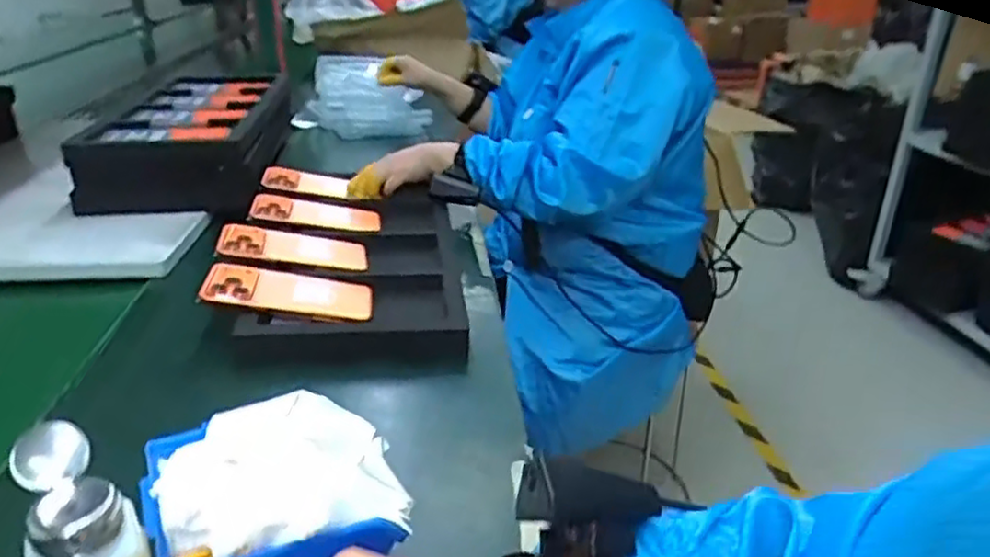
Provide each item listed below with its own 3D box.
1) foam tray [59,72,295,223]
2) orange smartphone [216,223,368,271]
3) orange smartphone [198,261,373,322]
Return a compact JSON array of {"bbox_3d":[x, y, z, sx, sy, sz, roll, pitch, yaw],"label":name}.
[{"bbox_3d":[-0.447,-0.215,1.062,0.224,0.107,0.424,-2,26,-5],"label":"foam tray"},{"bbox_3d":[-0.227,-0.034,0.789,0.161,0.017,0.071,8,24,-15],"label":"orange smartphone"},{"bbox_3d":[-0.206,0.011,0.702,0.162,0.009,0.075,9,31,-9],"label":"orange smartphone"}]

